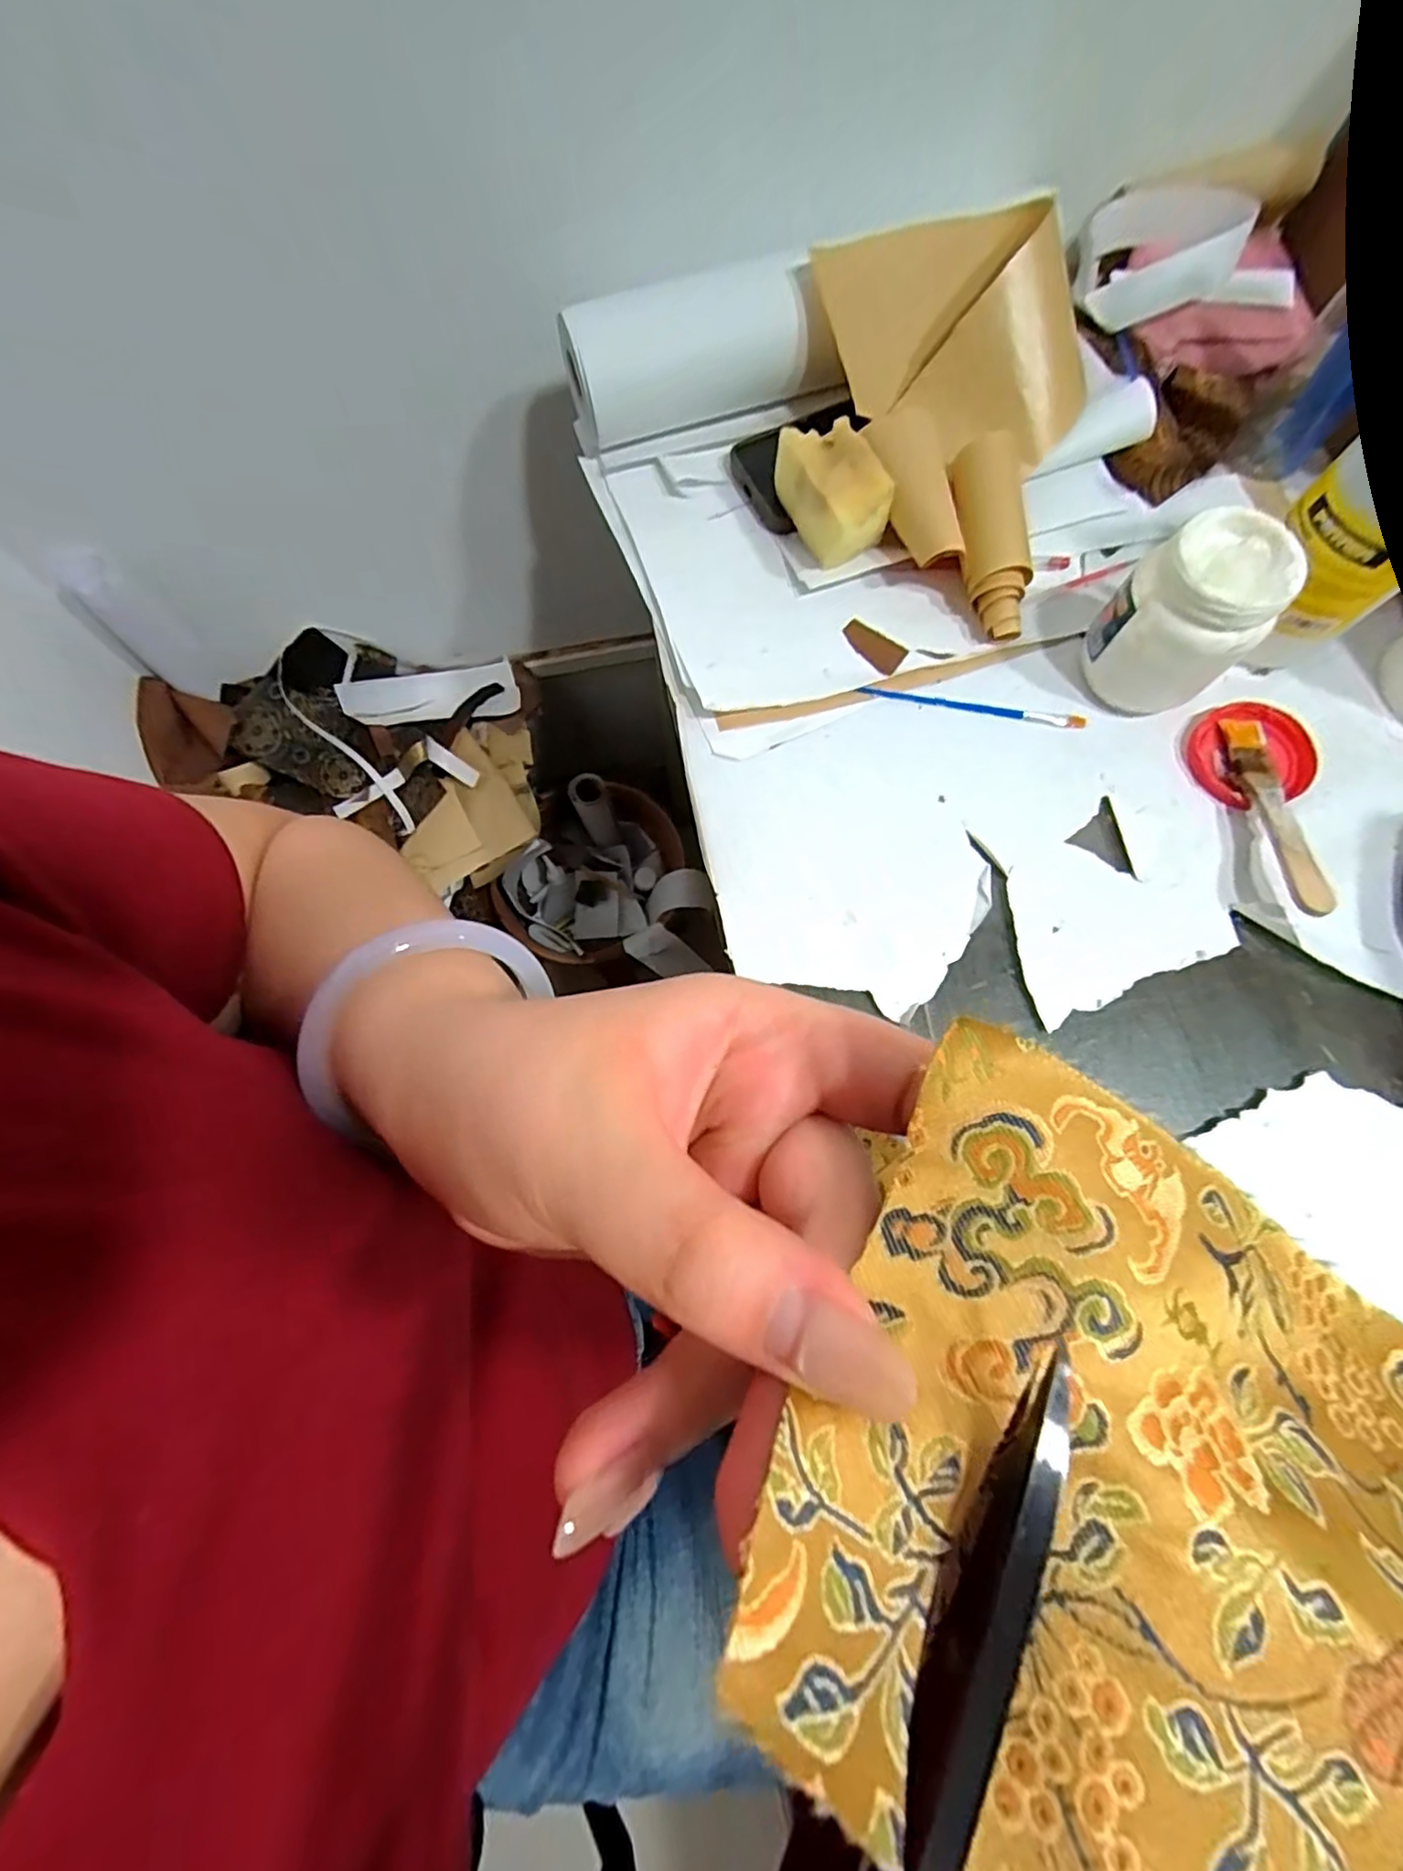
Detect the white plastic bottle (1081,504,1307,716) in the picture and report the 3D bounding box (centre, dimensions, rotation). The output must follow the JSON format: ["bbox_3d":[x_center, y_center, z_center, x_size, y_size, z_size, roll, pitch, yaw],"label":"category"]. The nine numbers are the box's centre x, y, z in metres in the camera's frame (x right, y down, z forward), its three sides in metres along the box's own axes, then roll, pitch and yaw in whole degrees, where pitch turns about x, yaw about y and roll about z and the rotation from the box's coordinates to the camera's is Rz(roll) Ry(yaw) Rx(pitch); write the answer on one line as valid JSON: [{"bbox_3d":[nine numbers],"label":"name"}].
[{"bbox_3d":[0.280,-0.184,0.385,0.076,0.091,0.071,43,79,11],"label":"white plastic bottle"}]

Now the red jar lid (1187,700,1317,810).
[{"bbox_3d":[0.345,-0.114,0.412,0.069,0.010,0.067,0,74,1],"label":"red jar lid"}]

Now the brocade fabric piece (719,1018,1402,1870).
[{"bbox_3d":[0.112,0.101,0.091,0.202,0.037,0.097,26,76,8],"label":"brocade fabric piece"}]

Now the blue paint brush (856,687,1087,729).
[{"bbox_3d":[0.174,-0.148,0.424,0.144,0.006,0.010,8,75,3],"label":"blue paint brush"}]

